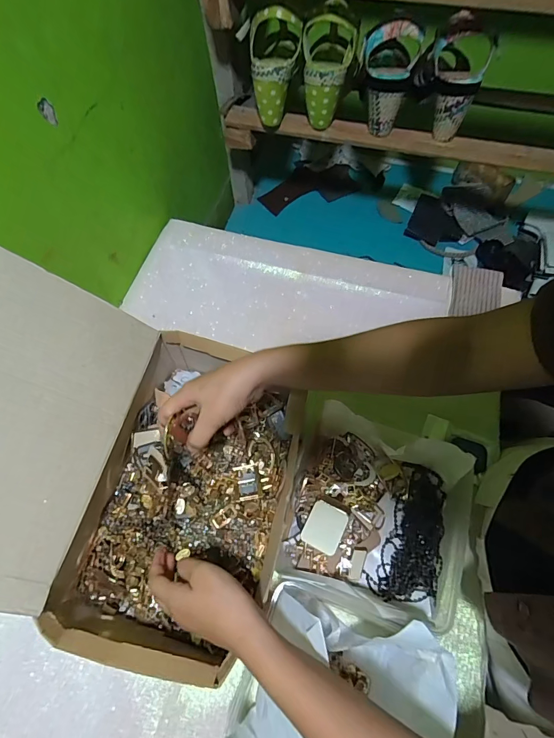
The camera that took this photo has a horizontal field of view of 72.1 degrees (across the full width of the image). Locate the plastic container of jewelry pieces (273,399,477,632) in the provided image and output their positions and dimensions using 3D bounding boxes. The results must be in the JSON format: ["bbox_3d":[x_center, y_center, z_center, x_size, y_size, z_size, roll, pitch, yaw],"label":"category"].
[{"bbox_3d":[0.114,0.170,0.456,0.193,0.084,0.199,19,65,9],"label":"plastic container of jewelry pieces"}]

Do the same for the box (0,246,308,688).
[{"bbox_3d":[-0.166,0.094,0.402,0.337,0.211,0.325,15,67,6],"label":"box"}]

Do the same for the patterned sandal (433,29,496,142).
[{"bbox_3d":[0.258,-0.415,0.561,0.080,0.128,0.056,18,65,10],"label":"patterned sandal"}]

